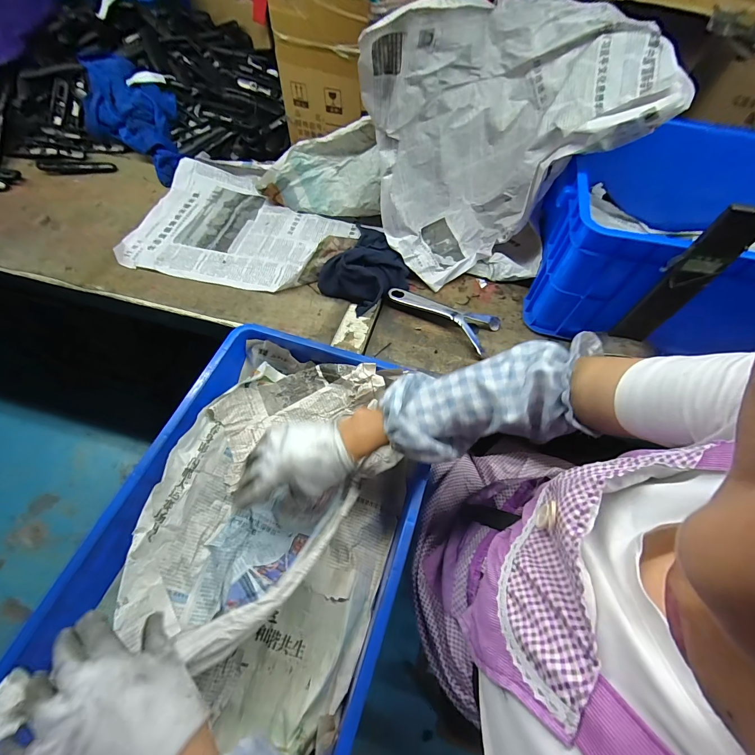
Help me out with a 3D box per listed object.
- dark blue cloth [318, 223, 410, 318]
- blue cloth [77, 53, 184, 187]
[{"bbox_3d":[-0.013,-0.218,0.630,0.156,0.064,0.197,27,63,13],"label":"dark blue cloth"},{"bbox_3d":[-0.585,-0.624,0.813,0.177,0.077,0.411,-36,81,-20],"label":"blue cloth"}]

